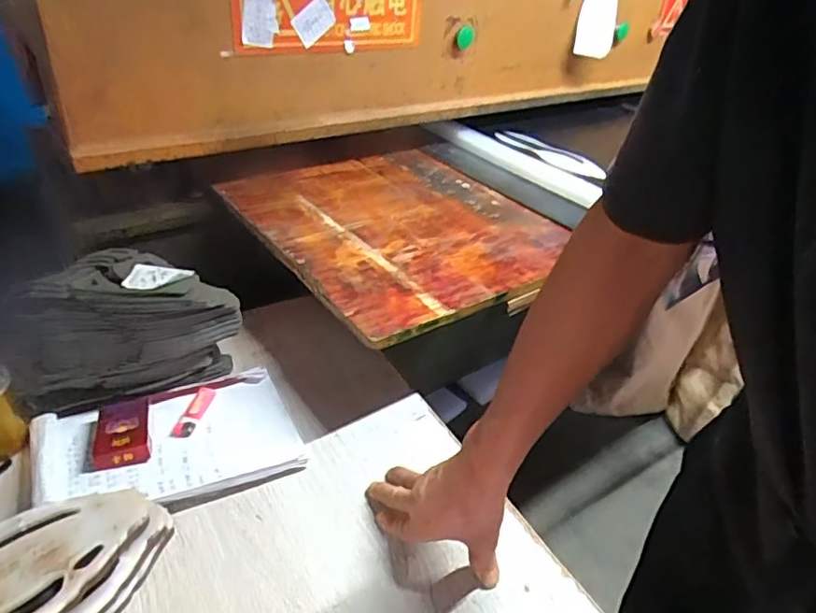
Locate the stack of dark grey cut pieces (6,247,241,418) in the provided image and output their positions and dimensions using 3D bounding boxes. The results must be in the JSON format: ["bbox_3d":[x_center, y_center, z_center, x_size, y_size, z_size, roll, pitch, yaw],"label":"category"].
[{"bbox_3d":[-0.359,0.024,0.724,0.267,0.163,0.134,-7,36,-18],"label":"stack of dark grey cut pieces"}]

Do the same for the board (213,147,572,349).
[{"bbox_3d":[0.004,-0.142,0.920,0.460,0.023,0.478,-19,43,-33],"label":"board"}]

